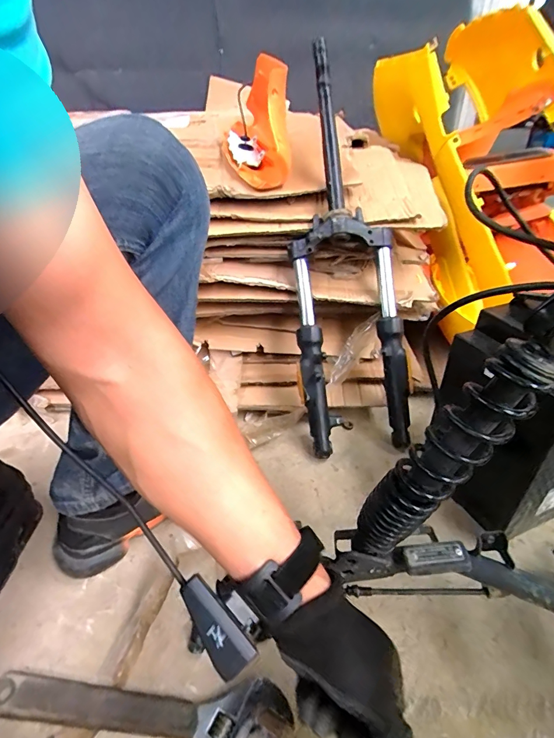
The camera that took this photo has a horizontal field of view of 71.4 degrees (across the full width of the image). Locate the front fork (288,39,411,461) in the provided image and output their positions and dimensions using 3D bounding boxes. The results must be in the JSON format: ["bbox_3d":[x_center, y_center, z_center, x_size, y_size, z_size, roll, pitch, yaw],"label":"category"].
[{"bbox_3d":[0.107,-0.183,0.677,0.181,0.646,0.093,-6,0,-7],"label":"front fork"}]

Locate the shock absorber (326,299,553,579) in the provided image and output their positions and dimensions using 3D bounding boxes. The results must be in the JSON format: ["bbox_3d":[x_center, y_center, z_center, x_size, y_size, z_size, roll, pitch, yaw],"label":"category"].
[{"bbox_3d":[0.131,0.079,0.320,0.046,0.323,0.048,17,33,-13],"label":"shock absorber"}]

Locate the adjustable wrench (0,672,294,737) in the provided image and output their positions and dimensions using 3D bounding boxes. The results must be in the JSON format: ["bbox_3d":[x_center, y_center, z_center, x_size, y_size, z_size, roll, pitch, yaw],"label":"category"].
[{"bbox_3d":[-0.135,0.329,0.375,0.289,0.016,0.062,3,35,6],"label":"adjustable wrench"}]

